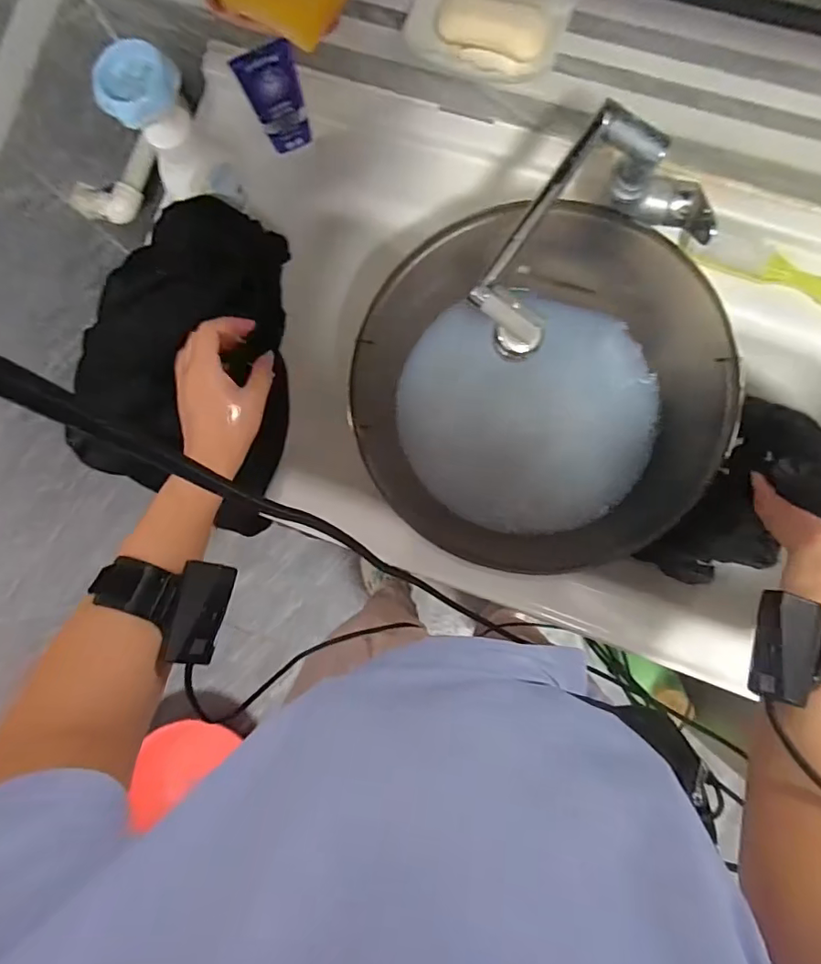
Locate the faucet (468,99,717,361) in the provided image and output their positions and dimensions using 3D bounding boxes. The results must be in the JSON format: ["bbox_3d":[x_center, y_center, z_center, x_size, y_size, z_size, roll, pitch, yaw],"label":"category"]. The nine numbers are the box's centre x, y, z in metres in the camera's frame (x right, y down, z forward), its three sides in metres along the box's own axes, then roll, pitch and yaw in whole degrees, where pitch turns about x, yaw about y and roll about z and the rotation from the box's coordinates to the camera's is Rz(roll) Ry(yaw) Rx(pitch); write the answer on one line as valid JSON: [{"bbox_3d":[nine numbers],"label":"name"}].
[{"bbox_3d":[0.159,-0.226,0.465,0.242,0.102,0.114,-35,84,1],"label":"faucet"}]

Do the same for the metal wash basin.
[{"bbox_3d":[0.126,-0.092,0.567,0.359,0.136,0.336,0,86,4],"label":"metal wash basin"}]

